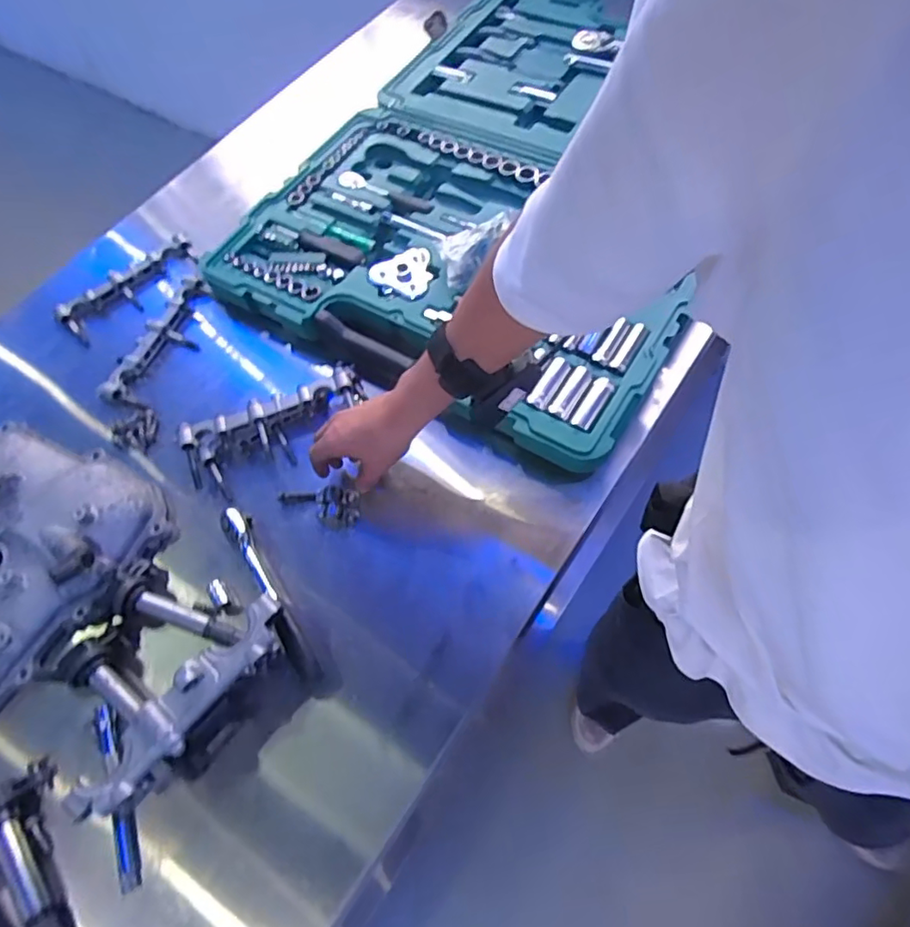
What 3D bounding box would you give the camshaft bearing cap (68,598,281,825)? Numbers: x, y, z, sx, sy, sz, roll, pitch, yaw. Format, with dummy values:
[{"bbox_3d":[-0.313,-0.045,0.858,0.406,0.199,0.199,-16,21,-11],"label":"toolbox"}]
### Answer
[{"bbox_3d":[-0.227,0.206,0.491,0.047,0.056,0.212,36,72,21],"label":"camshaft bearing cap"}]

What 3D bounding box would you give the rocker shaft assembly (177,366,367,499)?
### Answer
[{"bbox_3d":[-0.195,-0.037,0.640,0.203,0.039,0.081,-24,63,-7],"label":"rocker shaft assembly"}]

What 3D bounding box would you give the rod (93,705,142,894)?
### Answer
[{"bbox_3d":[-0.278,0.269,0.481,0.018,0.018,0.156,-35,48,-12],"label":"rod"}]

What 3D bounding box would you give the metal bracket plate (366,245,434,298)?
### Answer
[{"bbox_3d":[-0.057,-0.222,0.683,0.073,0.015,0.059,-26,63,-8],"label":"metal bracket plate"}]

